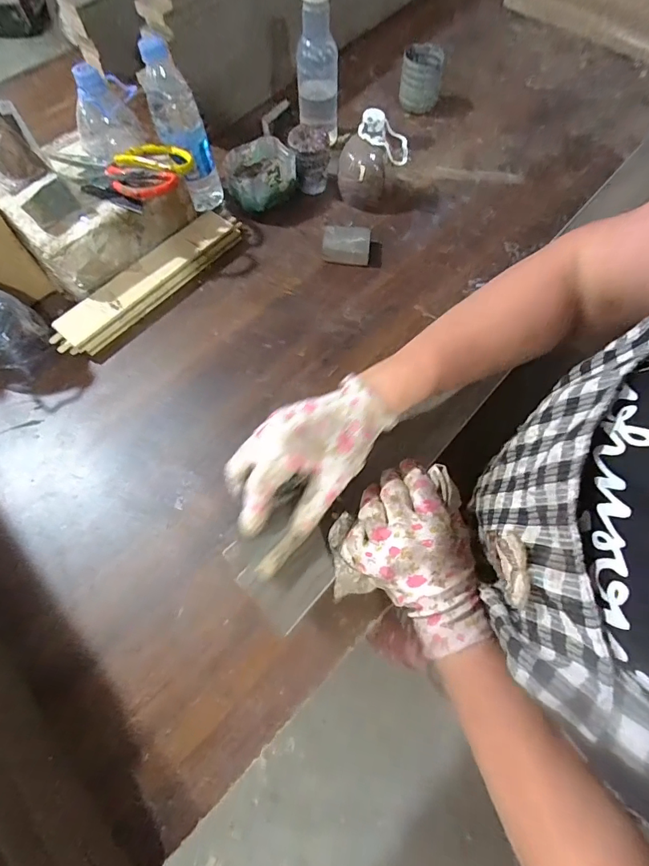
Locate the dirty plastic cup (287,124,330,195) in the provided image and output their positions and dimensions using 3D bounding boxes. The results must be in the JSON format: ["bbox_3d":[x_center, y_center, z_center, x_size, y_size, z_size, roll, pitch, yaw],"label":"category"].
[{"bbox_3d":[-0.021,-0.439,0.686,0.062,0.075,0.056,-12,67,-5],"label":"dirty plastic cup"}]

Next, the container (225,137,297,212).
[{"bbox_3d":[-0.099,-0.403,0.681,0.111,0.063,0.098,-14,67,-6],"label":"container"}]

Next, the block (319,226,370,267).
[{"bbox_3d":[0.033,-0.285,0.646,0.072,0.025,0.054,11,67,5],"label":"block"}]

